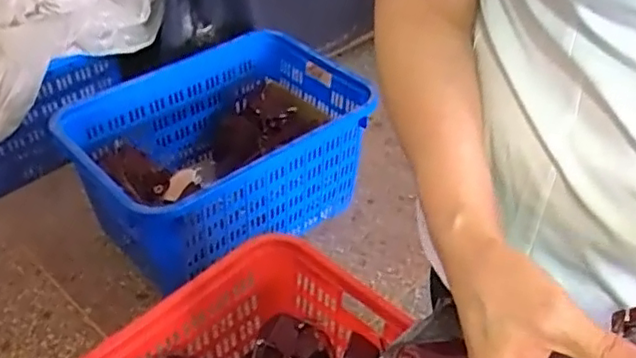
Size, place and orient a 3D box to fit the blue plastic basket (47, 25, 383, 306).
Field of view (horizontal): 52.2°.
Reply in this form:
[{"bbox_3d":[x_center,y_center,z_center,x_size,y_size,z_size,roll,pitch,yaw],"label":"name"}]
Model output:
[{"bbox_3d":[-0.244,-0.067,1.619,0.661,0.289,0.534,-28,49,-30],"label":"blue plastic basket"}]

